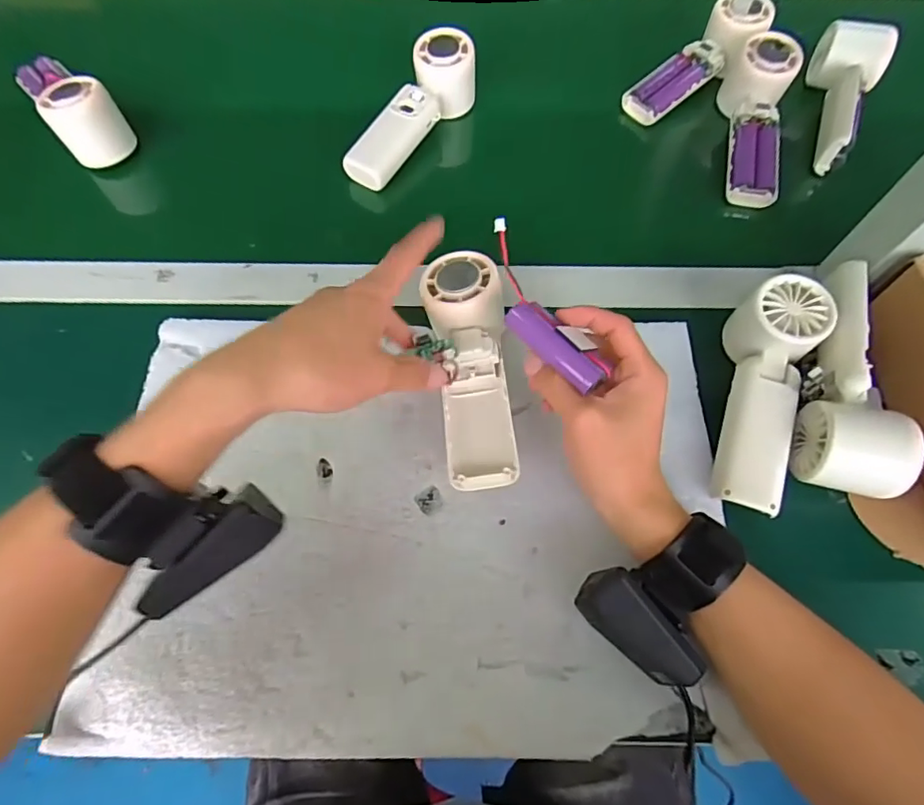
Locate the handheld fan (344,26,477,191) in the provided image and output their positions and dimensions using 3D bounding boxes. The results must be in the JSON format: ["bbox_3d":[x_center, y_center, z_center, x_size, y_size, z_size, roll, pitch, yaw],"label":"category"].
[{"bbox_3d":[-0.047,-0.269,0.482,0.054,0.053,0.160,29,69,12],"label":"handheld fan"}]

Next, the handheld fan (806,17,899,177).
[{"bbox_3d":[0.355,-0.294,0.500,0.060,0.052,0.158,25,68,11],"label":"handheld fan"}]

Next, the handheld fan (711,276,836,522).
[{"bbox_3d":[0.205,-0.008,0.359,0.052,0.050,0.160,20,67,8],"label":"handheld fan"}]

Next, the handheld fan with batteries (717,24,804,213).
[{"bbox_3d":[0.268,-0.259,0.479,0.050,0.051,0.162,13,66,6],"label":"handheld fan with batteries"}]

